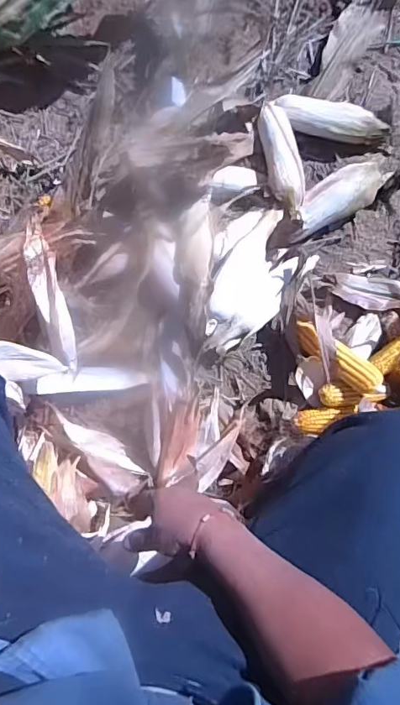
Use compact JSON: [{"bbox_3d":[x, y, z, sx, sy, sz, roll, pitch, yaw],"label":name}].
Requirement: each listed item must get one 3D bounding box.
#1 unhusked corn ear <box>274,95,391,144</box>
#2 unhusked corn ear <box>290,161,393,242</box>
[{"bbox_3d":[0.246,-0.434,0.893,0.214,0.055,0.066,14,85,-3],"label":"unhusked corn ear"},{"bbox_3d":[0.249,-0.283,0.875,0.214,0.061,0.080,-31,88,-6],"label":"unhusked corn ear"}]

